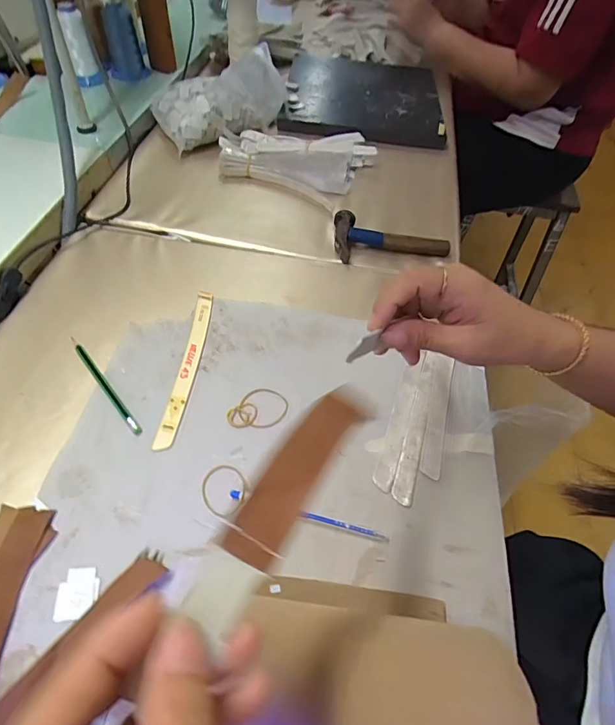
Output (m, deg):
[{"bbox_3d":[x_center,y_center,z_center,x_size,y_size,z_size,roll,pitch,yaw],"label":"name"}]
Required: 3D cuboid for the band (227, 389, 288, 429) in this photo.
[{"bbox_3d":[-0.048,0.048,0.444,0.047,0.004,0.056,32,57,18],"label":"band"}]

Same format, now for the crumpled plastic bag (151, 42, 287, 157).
[{"bbox_3d":[-0.137,-0.441,0.743,0.230,0.101,0.118,-16,56,-16],"label":"crumpled plastic bag"}]

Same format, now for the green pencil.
[{"bbox_3d":[-0.207,0.020,0.448,0.010,0.004,0.143,-33,62,-25],"label":"green pencil"}]

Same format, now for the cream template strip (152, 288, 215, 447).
[{"bbox_3d":[-0.127,-0.001,0.474,0.021,0.005,0.202,6,53,0],"label":"cream template strip"}]

